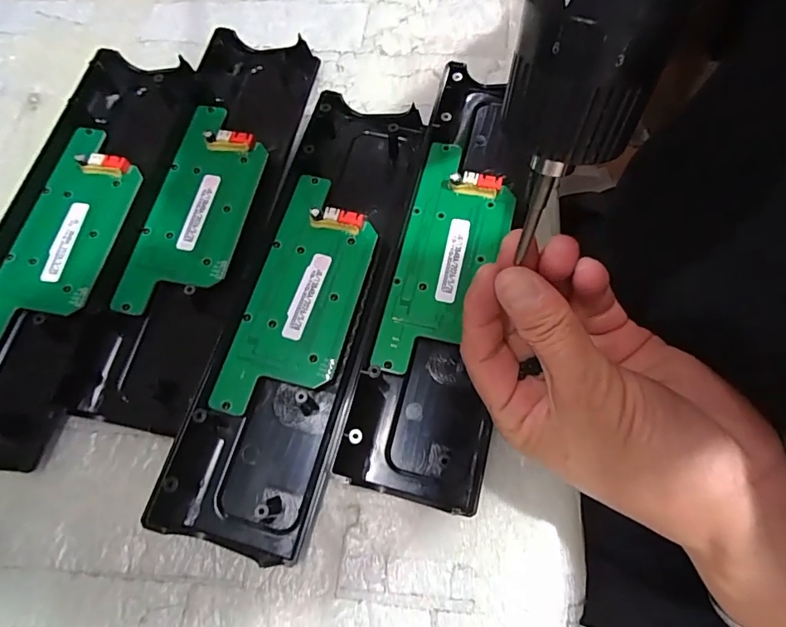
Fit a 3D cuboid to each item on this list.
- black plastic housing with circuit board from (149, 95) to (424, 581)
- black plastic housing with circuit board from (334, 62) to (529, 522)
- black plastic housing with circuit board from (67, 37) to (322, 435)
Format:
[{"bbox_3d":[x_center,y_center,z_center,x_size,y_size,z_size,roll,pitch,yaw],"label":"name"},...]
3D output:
[{"bbox_3d":[-0.044,-0.010,0.246,0.073,0.017,0.246,14,71,7],"label":"black plastic housing with circuit board"},{"bbox_3d":[0.034,-0.027,0.248,0.063,0.018,0.238,13,71,7],"label":"black plastic housing with circuit board"},{"bbox_3d":[-0.109,-0.061,0.266,0.069,0.015,0.246,10,70,6],"label":"black plastic housing with circuit board"}]

